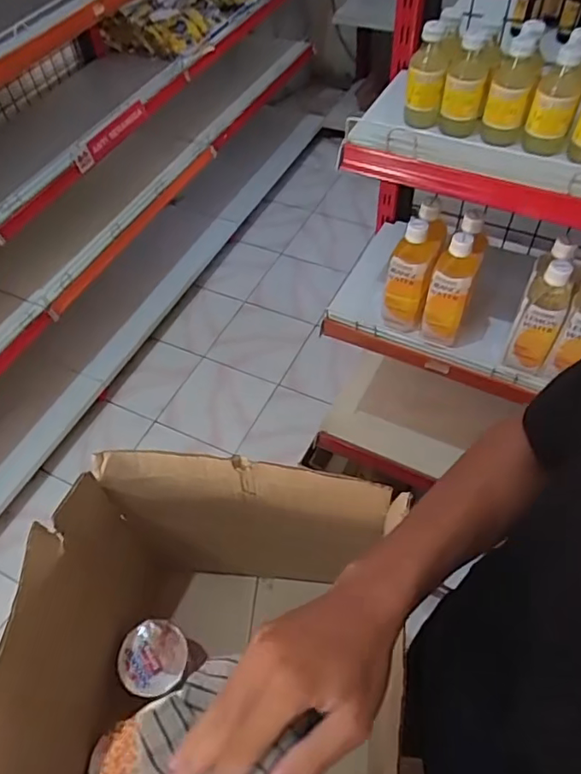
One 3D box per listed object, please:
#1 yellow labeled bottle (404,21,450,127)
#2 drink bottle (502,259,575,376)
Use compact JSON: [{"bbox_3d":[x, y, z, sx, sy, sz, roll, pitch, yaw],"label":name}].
[{"bbox_3d":[0.189,-0.417,0.744,0.057,0.128,0.054,10,55,11],"label":"yellow labeled bottle"},{"bbox_3d":[0.367,-0.105,0.805,0.057,0.178,0.066,21,58,18],"label":"drink bottle"}]

